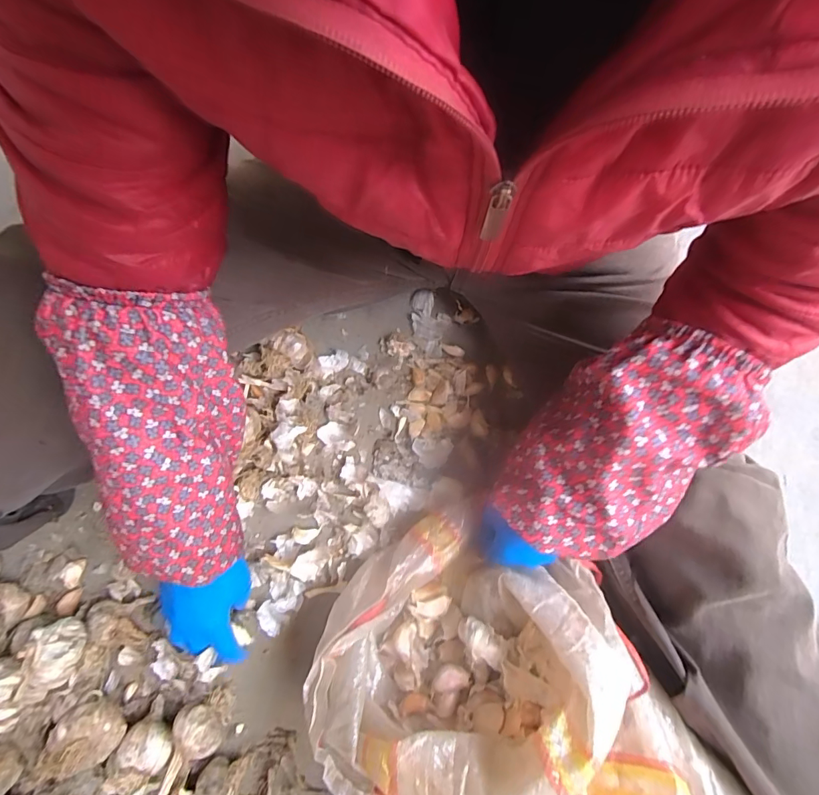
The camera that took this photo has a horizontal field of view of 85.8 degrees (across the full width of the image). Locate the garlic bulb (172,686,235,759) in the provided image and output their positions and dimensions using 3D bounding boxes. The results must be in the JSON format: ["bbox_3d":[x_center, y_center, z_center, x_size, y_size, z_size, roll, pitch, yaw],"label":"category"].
[{"bbox_3d":[-0.201,0.317,0.429,0.040,0.040,0.046,-1,81,-1],"label":"garlic bulb"}]

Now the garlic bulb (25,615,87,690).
[{"bbox_3d":[-0.331,0.241,0.415,0.039,0.037,0.056,-3,81,-1],"label":"garlic bulb"}]

